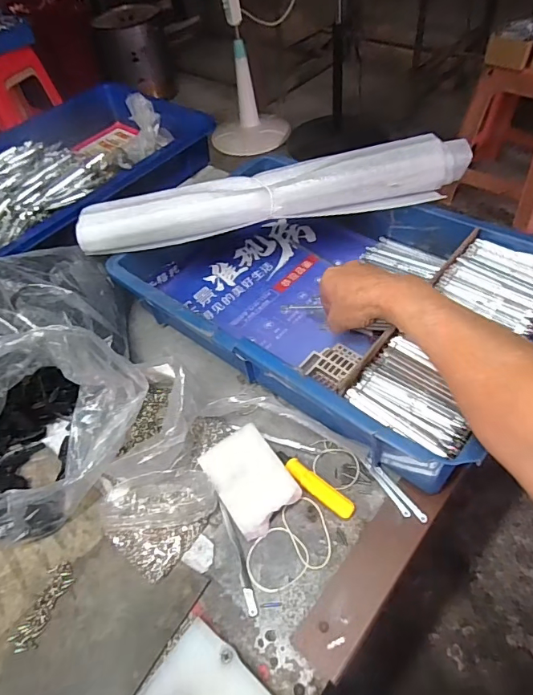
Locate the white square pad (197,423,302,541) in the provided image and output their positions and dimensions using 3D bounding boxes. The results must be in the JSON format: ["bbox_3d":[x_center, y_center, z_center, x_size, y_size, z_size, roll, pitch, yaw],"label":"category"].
[{"bbox_3d":[-0.014,0.118,0.404,0.061,0.022,0.081,-31,54,-18],"label":"white square pad"}]

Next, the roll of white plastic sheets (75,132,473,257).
[{"bbox_3d":[0.003,-0.172,0.509,0.436,0.061,0.062,-10,51,-2],"label":"roll of white plastic sheets"}]

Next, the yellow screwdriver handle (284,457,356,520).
[{"bbox_3d":[0.046,0.124,0.399,0.069,0.010,0.017,31,61,27],"label":"yellow screwdriver handle"}]

